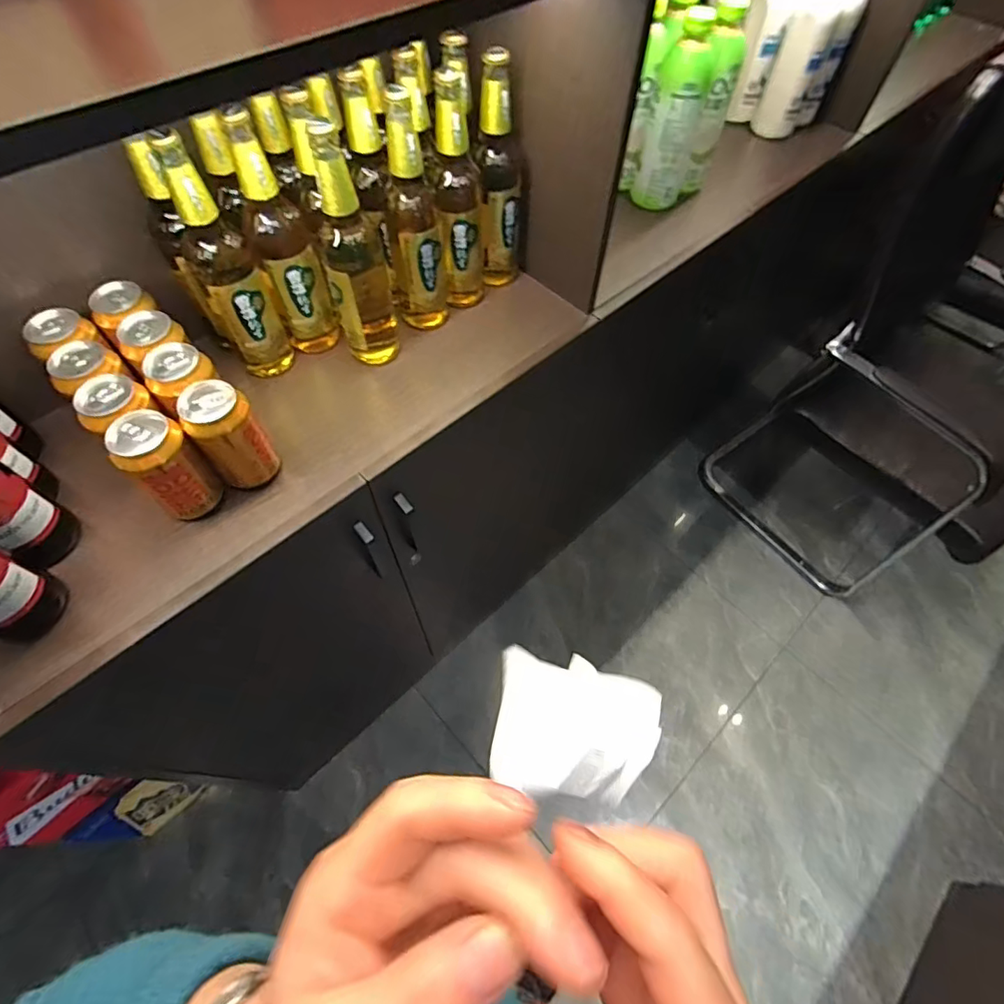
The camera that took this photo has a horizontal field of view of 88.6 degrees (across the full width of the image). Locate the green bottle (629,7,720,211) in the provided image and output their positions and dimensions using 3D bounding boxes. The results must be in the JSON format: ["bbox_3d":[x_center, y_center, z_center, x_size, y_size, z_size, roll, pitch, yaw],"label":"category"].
[{"bbox_3d":[0.260,-0.578,0.783,0.073,0.241,0.065,21,61,11],"label":"green bottle"}]

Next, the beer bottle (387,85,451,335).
[{"bbox_3d":[-0.105,-0.324,0.624,0.066,0.267,0.053,-16,61,-11],"label":"beer bottle"}]

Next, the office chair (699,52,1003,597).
[{"bbox_3d":[1.010,-0.256,1.162,0.618,1.074,0.607,-24,63,-14],"label":"office chair"}]

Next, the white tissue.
[{"bbox_3d":[0.043,0.126,0.289,0.088,0.056,0.069,9,62,8],"label":"white tissue"}]

